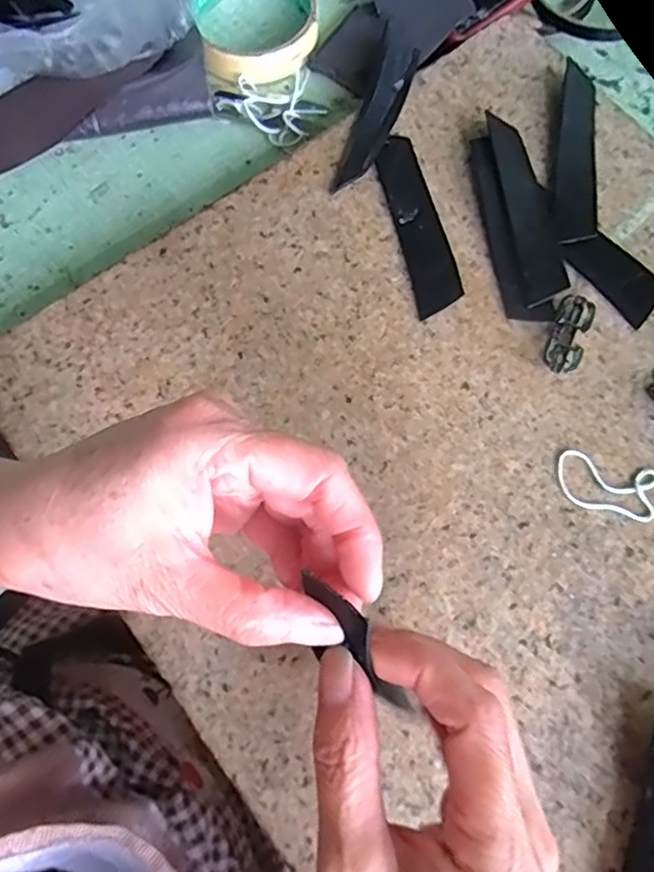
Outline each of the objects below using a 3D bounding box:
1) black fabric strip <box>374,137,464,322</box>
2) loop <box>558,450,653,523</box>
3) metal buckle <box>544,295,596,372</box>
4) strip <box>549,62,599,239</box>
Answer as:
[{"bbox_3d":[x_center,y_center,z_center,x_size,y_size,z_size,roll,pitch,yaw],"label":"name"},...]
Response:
[{"bbox_3d":[0.050,-0.119,0.347,0.024,0.010,0.111,-12,74,-5],"label":"black fabric strip"},{"bbox_3d":[0.137,0.024,0.307,0.048,0.004,0.027,16,73,4],"label":"loop"},{"bbox_3d":[0.127,-0.053,0.328,0.019,0.008,0.041,23,74,6],"label":"metal buckle"},{"bbox_3d":[0.141,-0.160,0.357,0.025,0.008,0.117,7,73,1],"label":"strip"}]

